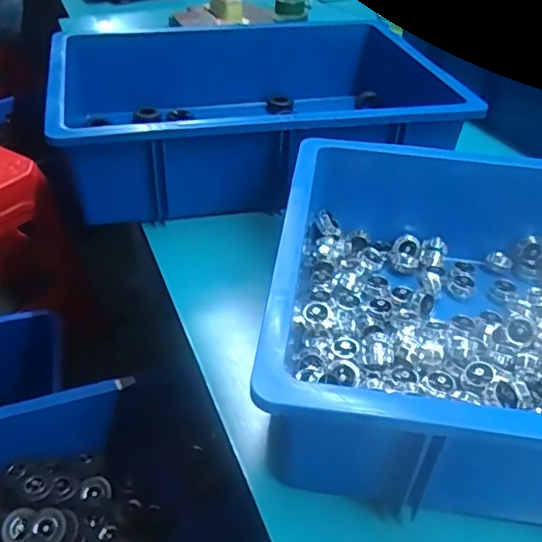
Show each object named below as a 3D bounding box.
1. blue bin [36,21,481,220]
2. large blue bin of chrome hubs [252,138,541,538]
[{"bbox_3d":[-0.033,-0.211,0.729,0.443,0.134,0.364,-10,41,-12],"label":"blue bin"},{"bbox_3d":[0.237,0.020,0.437,0.453,0.114,0.346,5,40,6],"label":"large blue bin of chrome hubs"}]

